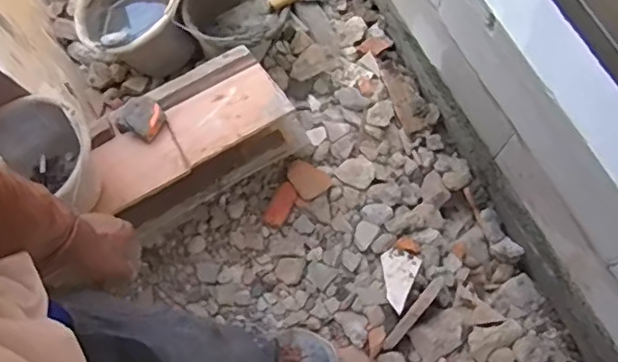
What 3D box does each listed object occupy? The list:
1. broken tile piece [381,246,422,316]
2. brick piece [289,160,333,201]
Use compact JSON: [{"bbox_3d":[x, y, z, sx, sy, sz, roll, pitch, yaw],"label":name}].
[{"bbox_3d":[0.201,0.228,1.350,0.087,0.016,0.148,21,58,15],"label":"broken tile piece"},{"bbox_3d":[-0.004,-0.002,1.420,0.098,0.029,0.079,43,82,14],"label":"brick piece"}]

